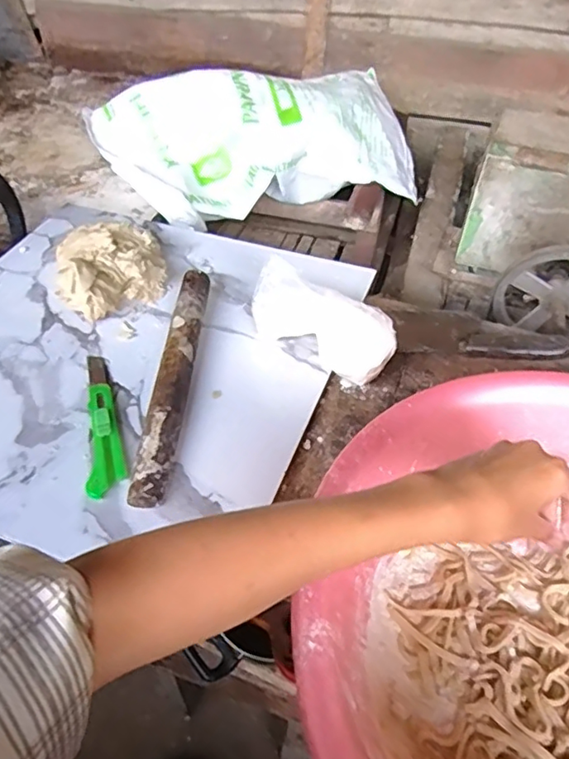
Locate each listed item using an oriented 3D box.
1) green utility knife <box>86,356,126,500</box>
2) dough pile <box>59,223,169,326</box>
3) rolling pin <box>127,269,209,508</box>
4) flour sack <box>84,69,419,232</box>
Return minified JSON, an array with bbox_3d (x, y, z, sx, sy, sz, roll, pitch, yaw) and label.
[{"bbox_3d":[-0.187,0.038,0.594,0.033,0.013,0.186,-8,50,-9],"label":"green utility knife"},{"bbox_3d":[-0.222,-0.150,0.731,0.134,0.061,0.155,-12,51,-13],"label":"dough pile"},{"bbox_3d":[-0.117,-0.005,0.614,0.034,0.036,0.310,3,49,1],"label":"rolling pin"},{"bbox_3d":[-0.067,-0.521,1.274,0.681,0.216,0.395,-10,50,-11],"label":"flour sack"}]

